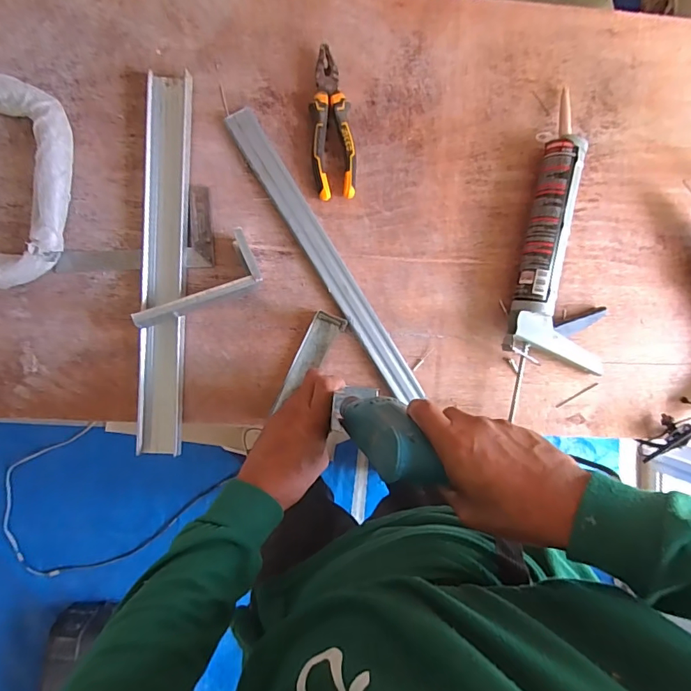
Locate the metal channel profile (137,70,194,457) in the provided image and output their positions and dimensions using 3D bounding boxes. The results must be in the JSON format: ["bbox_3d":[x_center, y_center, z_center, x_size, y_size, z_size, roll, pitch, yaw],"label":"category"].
[{"bbox_3d":[-0.232,-0.097,0.572,0.052,0.020,0.474,2,92,-5],"label":"metal channel profile"}]

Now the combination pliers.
[{"bbox_3d":[-0.018,-0.287,0.582,0.056,0.022,0.186,-5,93,-5],"label":"combination pliers"}]

